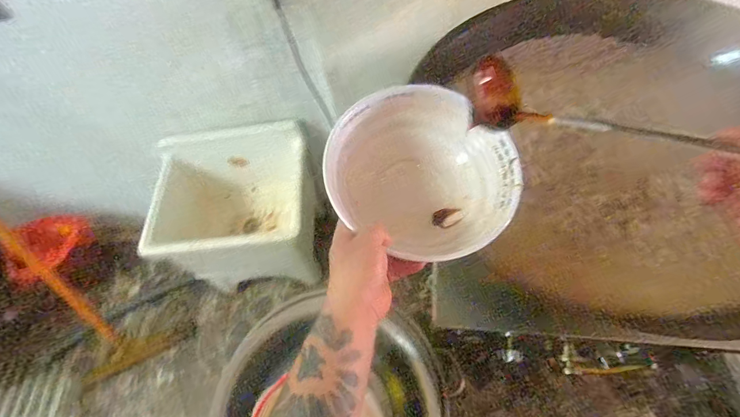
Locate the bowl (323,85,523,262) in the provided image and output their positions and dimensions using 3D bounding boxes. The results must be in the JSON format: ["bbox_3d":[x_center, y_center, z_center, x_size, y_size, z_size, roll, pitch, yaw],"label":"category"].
[{"bbox_3d":[0.055,-0.038,0.451,0.203,0.075,0.197,0,61,0],"label":"bowl"}]

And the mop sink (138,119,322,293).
[{"bbox_3d":[-0.466,0.034,1.449,0.543,0.518,0.450,-7,57,2],"label":"mop sink"}]

